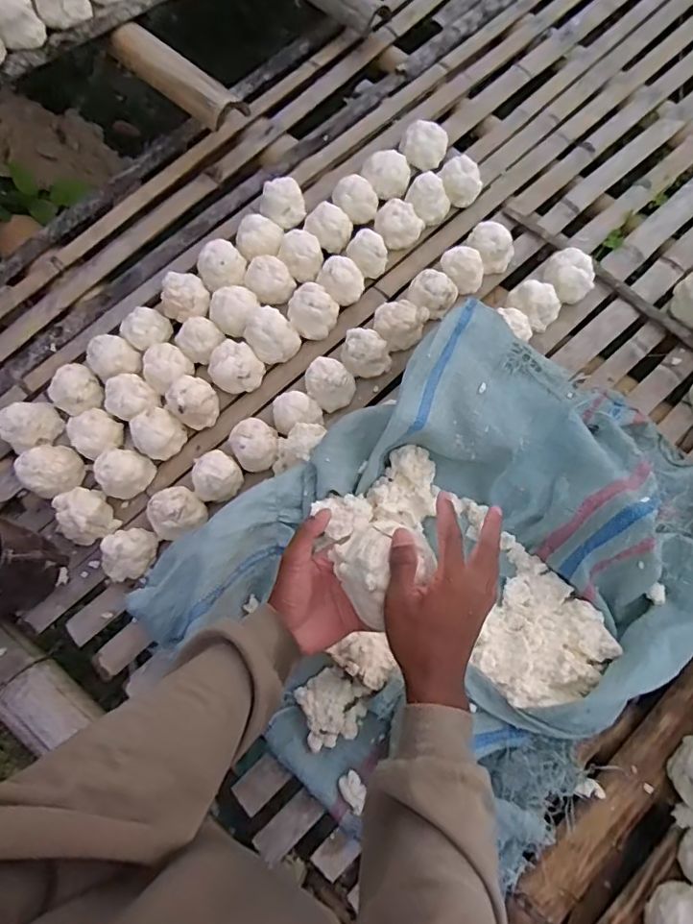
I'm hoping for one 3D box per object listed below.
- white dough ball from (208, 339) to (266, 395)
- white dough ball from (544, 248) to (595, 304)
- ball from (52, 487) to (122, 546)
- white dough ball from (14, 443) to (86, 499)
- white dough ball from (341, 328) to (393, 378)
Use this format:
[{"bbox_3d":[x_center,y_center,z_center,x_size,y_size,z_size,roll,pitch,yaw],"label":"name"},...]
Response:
[{"bbox_3d":[-0.160,-0.135,0.786,0.063,0.046,0.069,1,73,-3],"label":"white dough ball"},{"bbox_3d":[0.345,-0.288,0.841,0.072,0.047,0.061,28,74,5],"label":"white dough ball"},{"bbox_3d":[-0.350,0.072,0.728,0.063,0.057,0.069,-30,76,-8],"label":"ball"},{"bbox_3d":[-0.400,0.010,0.734,0.070,0.052,0.071,28,74,5],"label":"white dough ball"},{"bbox_3d":[0.029,-0.160,0.795,0.069,0.045,0.060,-5,74,-5],"label":"white dough ball"}]

